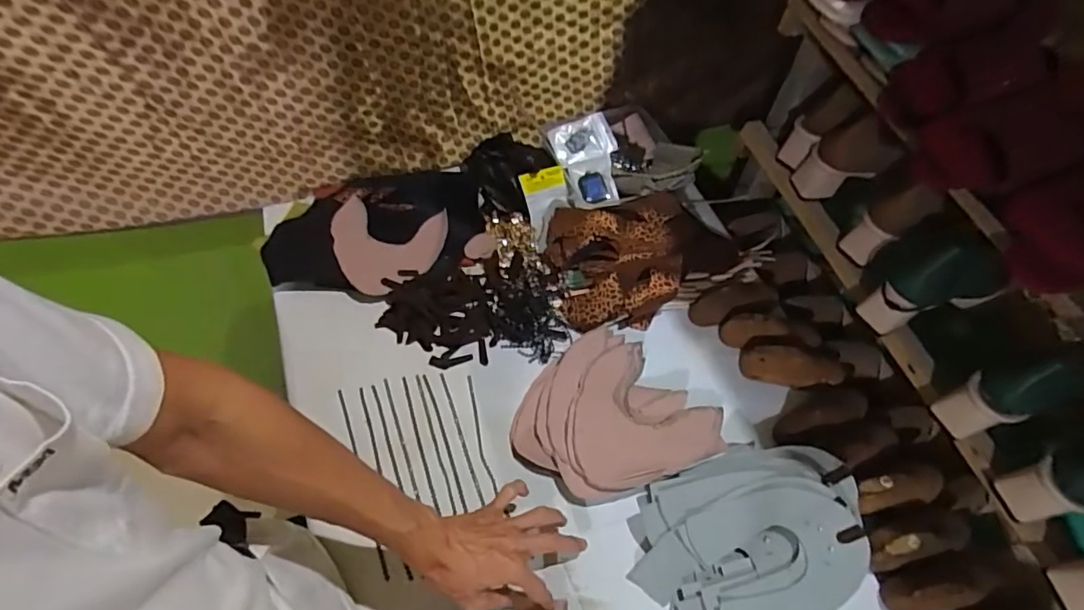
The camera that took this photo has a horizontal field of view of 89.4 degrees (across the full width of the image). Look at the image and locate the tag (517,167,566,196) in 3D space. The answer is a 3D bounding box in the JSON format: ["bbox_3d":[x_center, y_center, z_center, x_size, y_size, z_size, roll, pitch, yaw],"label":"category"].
[{"bbox_3d":[0.001,-0.188,0.826,0.075,0.004,0.030,-21,103,-26],"label":"tag"}]

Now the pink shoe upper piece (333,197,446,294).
[{"bbox_3d":[-0.235,-0.087,0.802,0.160,0.029,0.156,12,57,4],"label":"pink shoe upper piece"}]

